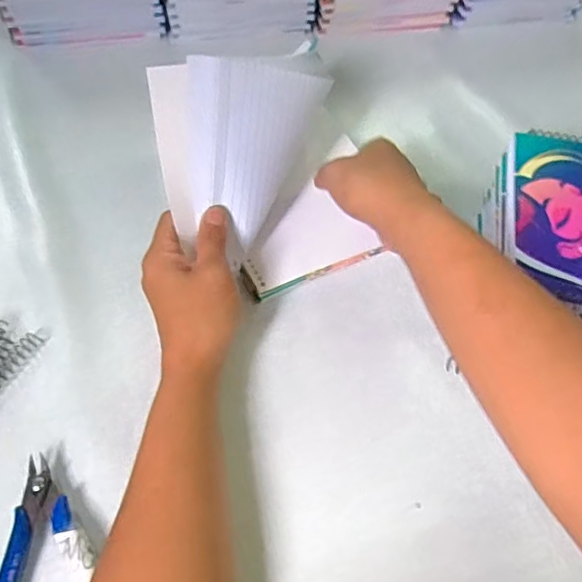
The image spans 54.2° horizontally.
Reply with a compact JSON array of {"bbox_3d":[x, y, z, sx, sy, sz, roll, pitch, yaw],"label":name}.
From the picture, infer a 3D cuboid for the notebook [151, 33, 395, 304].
[{"bbox_3d":[-0.015,-0.084,0.416,0.148,0.172,0.027,-25,28,-24],"label":"notebook"}]

